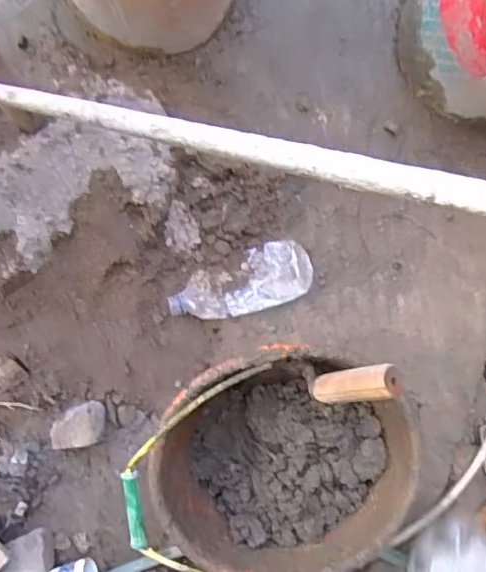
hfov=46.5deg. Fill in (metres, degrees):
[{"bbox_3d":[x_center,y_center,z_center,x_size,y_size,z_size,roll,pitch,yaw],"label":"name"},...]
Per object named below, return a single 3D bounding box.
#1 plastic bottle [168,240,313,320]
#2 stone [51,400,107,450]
[{"bbox_3d":[-0.001,-0.003,0.855,0.217,0.031,0.091,-17,85,-4],"label":"plastic bottle"},{"bbox_3d":[-0.244,0.210,0.836,0.090,0.030,0.058,-22,86,-5],"label":"stone"}]

